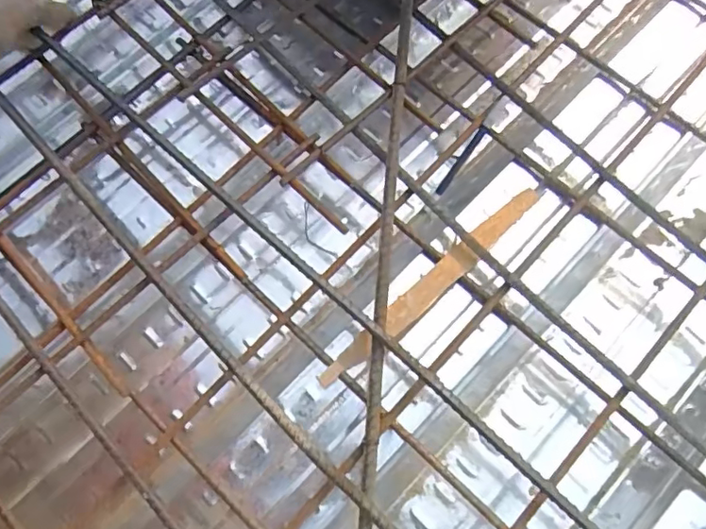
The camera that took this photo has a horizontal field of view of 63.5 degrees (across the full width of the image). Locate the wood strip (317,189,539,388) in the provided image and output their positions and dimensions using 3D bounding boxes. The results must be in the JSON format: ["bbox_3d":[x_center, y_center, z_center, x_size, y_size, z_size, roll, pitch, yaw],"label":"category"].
[{"bbox_3d":[0.081,0.018,0.559,0.284,0.018,0.026,-42,79,-14],"label":"wood strip"}]

